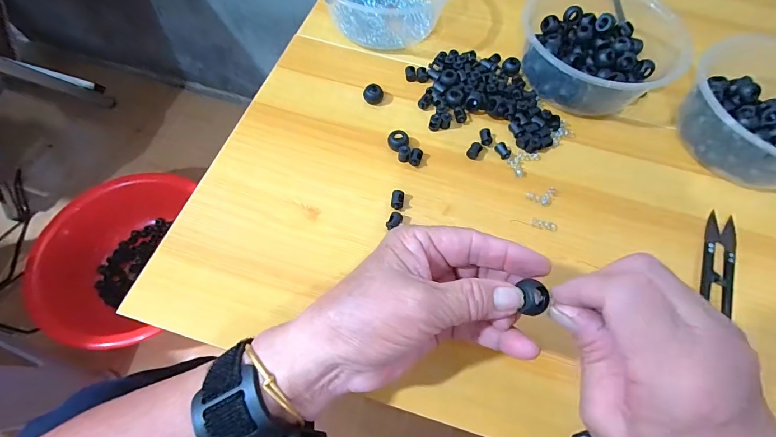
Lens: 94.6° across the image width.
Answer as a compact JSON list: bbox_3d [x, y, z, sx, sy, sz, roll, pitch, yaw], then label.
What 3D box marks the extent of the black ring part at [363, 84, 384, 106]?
[{"bbox_3d":[-0.013,-0.112,0.323,0.017,0.011,0.014,0,63,-4],"label":"black ring part"}]

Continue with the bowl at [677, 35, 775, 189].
[{"bbox_3d":[0.339,-0.093,0.314,0.139,0.046,0.139,1,63,-3],"label":"bowl"}]

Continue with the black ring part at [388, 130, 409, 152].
[{"bbox_3d":[0.009,-0.064,0.302,0.016,0.012,0.016,1,63,-3],"label":"black ring part"}]

